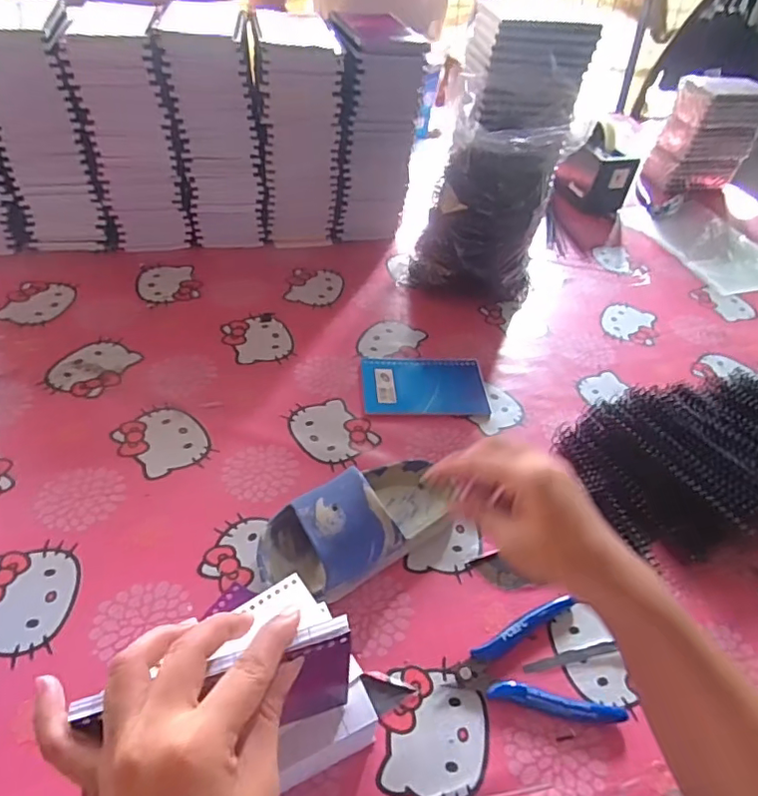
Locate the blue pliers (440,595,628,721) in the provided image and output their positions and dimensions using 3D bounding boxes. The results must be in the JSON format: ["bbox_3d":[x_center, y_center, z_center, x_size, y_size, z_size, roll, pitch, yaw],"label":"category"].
[{"bbox_3d":[0.103,0.191,0.391,0.108,0.019,0.081,-5,47,-13],"label":"blue pliers"}]

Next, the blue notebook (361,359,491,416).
[{"bbox_3d":[0.049,-0.014,0.602,0.131,0.008,0.080,1,46,-7],"label":"blue notebook"}]

